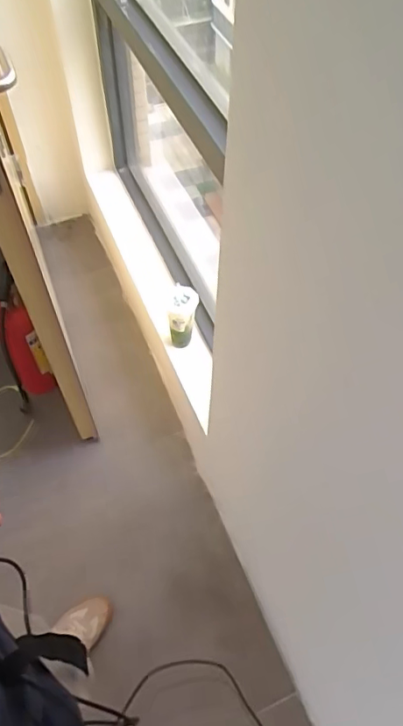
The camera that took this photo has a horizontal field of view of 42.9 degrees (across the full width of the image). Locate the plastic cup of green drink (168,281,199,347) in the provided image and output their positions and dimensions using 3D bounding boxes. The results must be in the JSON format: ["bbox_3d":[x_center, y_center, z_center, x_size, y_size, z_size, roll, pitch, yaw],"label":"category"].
[{"bbox_3d":[-0.048,-0.114,1.352,0.073,0.184,0.075,0,57,-1],"label":"plastic cup of green drink"}]

